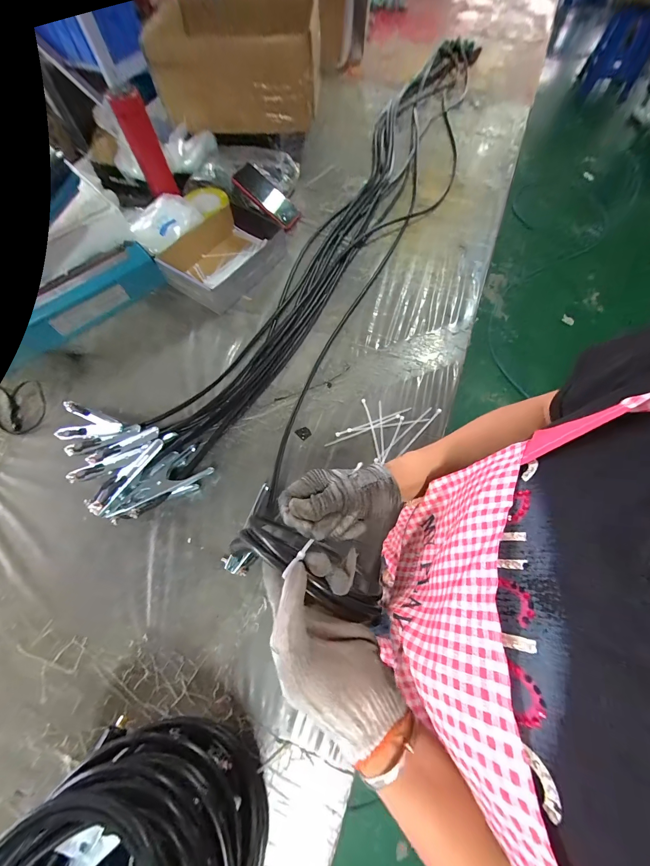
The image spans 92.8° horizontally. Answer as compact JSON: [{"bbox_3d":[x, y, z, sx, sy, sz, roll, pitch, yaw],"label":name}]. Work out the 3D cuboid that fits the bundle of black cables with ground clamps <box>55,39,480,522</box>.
[{"bbox_3d":[0.093,-0.643,0.808,0.252,0.066,1.782,28,69,12],"label":"bundle of black cables with ground clamps"}]

